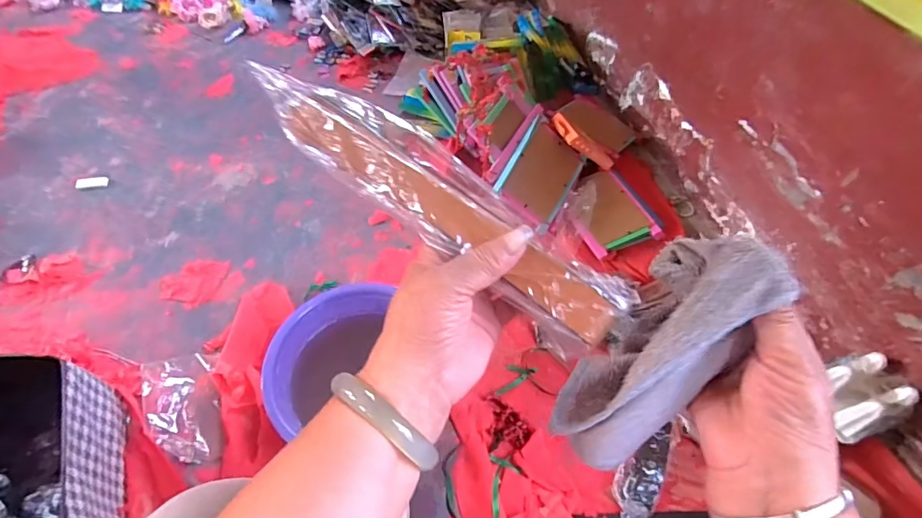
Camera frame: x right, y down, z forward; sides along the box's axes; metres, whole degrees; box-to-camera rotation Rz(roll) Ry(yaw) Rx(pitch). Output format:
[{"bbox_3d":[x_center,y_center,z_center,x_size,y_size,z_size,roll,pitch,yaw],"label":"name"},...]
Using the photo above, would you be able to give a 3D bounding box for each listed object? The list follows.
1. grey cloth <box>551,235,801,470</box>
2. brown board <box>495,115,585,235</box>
[{"bbox_3d":[0.118,0.052,0.285,0.066,0.043,0.154,43,102,23],"label":"grey cloth"},{"bbox_3d":[0.179,-0.189,1.080,0.162,0.024,0.202,38,80,-22],"label":"brown board"}]

